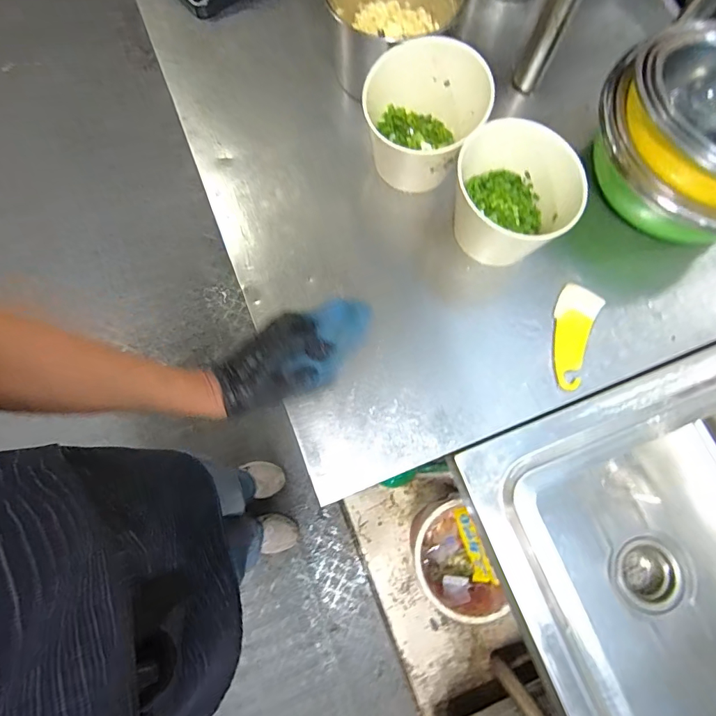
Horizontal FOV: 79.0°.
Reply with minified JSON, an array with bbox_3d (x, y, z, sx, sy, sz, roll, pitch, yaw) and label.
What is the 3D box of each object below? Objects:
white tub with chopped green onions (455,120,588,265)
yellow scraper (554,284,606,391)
[{"bbox_3d":[0.183,-0.189,0.515,0.136,0.117,0.146,0,75,-1],"label":"white tub with chopped green onions"},{"bbox_3d":[0.260,-0.027,0.531,0.051,0.006,0.127,21,76,4],"label":"yellow scraper"}]

